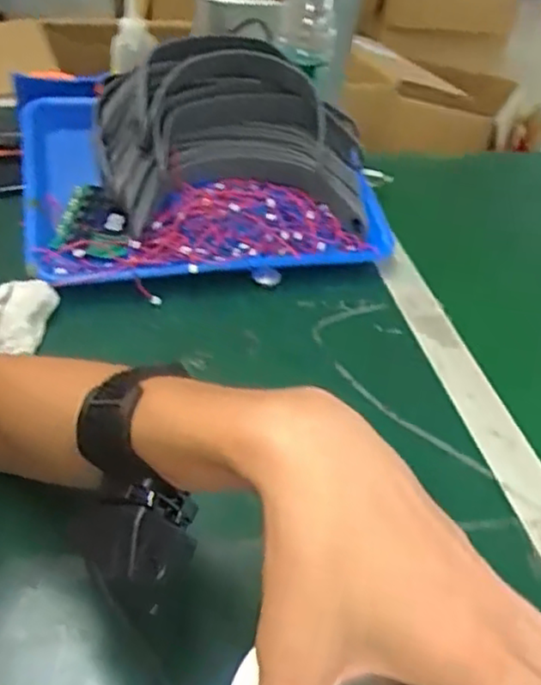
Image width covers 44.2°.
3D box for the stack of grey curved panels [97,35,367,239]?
[{"bbox_3d":[-0.042,-0.209,0.657,0.250,0.107,0.208,-10,42,-16],"label":"stack of grey curved panels"}]

